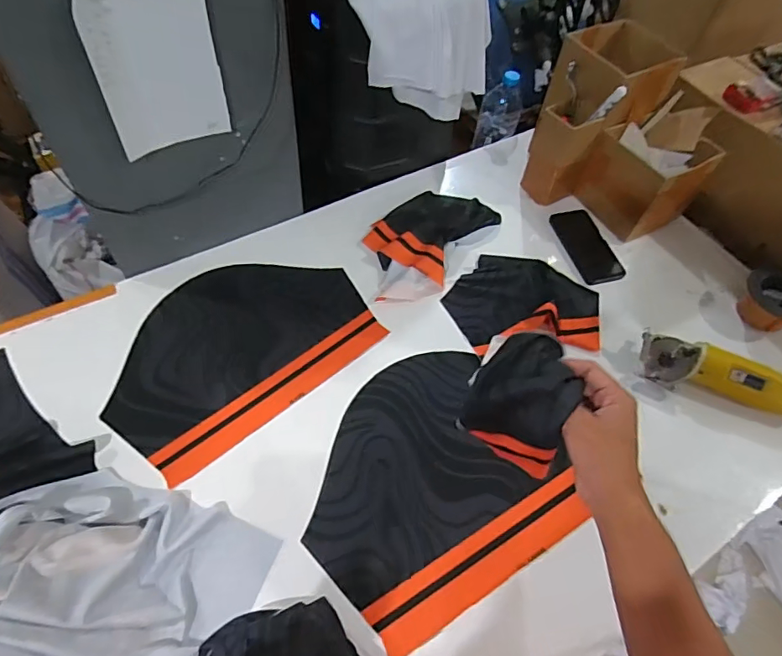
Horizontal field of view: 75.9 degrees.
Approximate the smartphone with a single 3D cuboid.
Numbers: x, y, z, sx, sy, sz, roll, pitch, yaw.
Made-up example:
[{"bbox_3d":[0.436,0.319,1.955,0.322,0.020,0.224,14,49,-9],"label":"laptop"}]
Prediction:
[{"bbox_3d":[0.369,-0.153,0.940,0.084,0.014,0.174,-11,58,-12],"label":"smartphone"}]

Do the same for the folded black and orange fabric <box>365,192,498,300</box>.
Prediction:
[{"bbox_3d":[0.059,-0.164,0.905,0.165,0.037,0.296,32,60,15],"label":"folded black and orange fabric"}]

